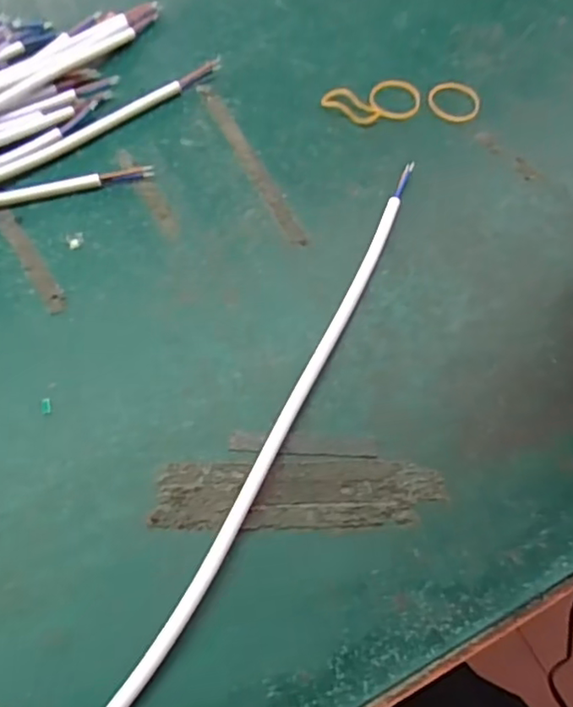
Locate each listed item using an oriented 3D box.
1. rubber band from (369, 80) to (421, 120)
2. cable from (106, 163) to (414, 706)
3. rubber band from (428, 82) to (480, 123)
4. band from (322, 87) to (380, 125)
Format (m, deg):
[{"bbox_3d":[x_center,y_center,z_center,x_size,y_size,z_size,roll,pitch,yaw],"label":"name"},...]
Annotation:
[{"bbox_3d":[0.065,-0.153,0.370,0.031,0.004,0.033,0,62,-1],"label":"rubber band"},{"bbox_3d":[0.005,0.018,0.278,0.012,0.008,0.289,24,64,12],"label":"cable"},{"bbox_3d":[0.101,-0.152,0.368,0.031,0.004,0.033,0,62,-1],"label":"rubber band"},{"bbox_3d":[0.039,-0.147,0.366,0.035,0.004,0.017,36,67,17],"label":"band"}]

